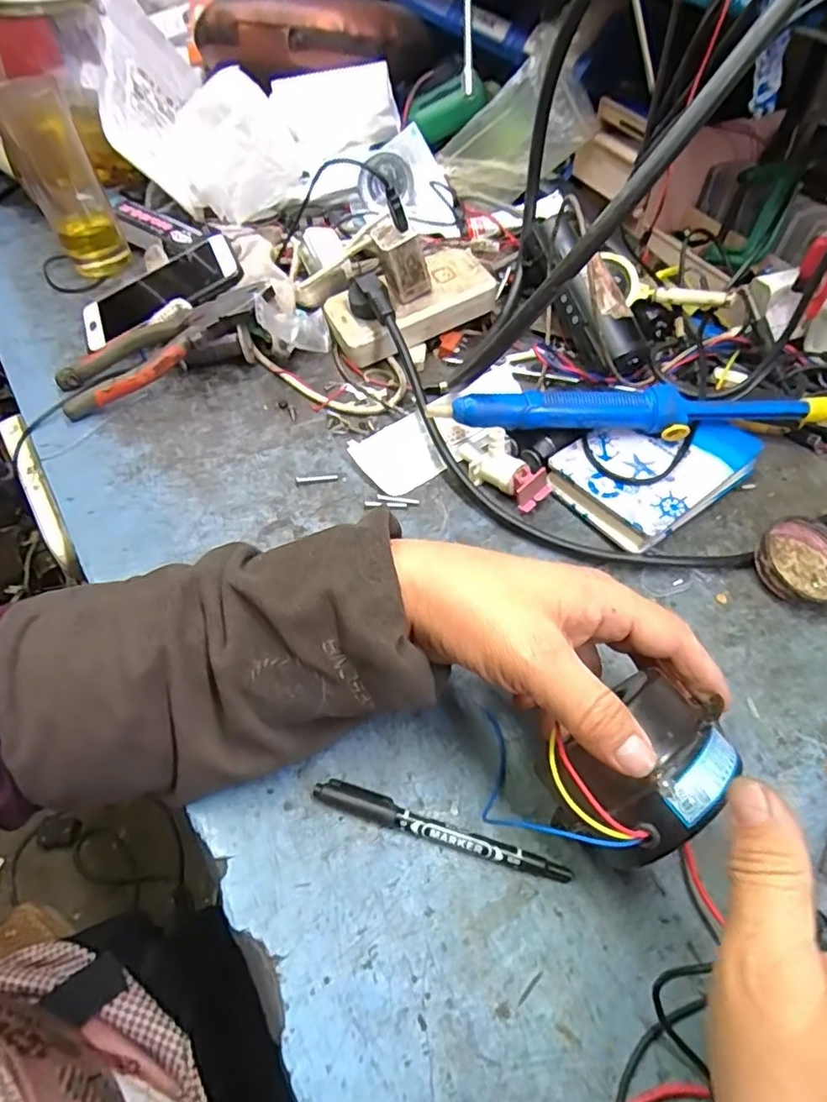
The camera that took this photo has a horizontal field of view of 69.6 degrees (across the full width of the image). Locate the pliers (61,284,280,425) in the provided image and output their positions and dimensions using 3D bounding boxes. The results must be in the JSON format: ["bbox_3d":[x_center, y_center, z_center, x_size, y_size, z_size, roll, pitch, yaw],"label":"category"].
[{"bbox_3d":[-0.208,-0.176,0.500,0.191,0.028,0.066,-28,58,0],"label":"pliers"}]

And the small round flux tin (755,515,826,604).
[{"bbox_3d":[0.271,0.009,0.413,0.059,0.023,0.064,0,54,-1],"label":"small round flux tin"}]

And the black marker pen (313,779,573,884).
[{"bbox_3d":[0.013,0.147,0.312,0.136,0.011,0.014,16,55,10],"label":"black marker pen"}]

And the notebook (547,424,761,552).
[{"bbox_3d":[0.185,-0.065,0.457,0.143,0.033,0.096,-33,61,-22],"label":"notebook"}]

